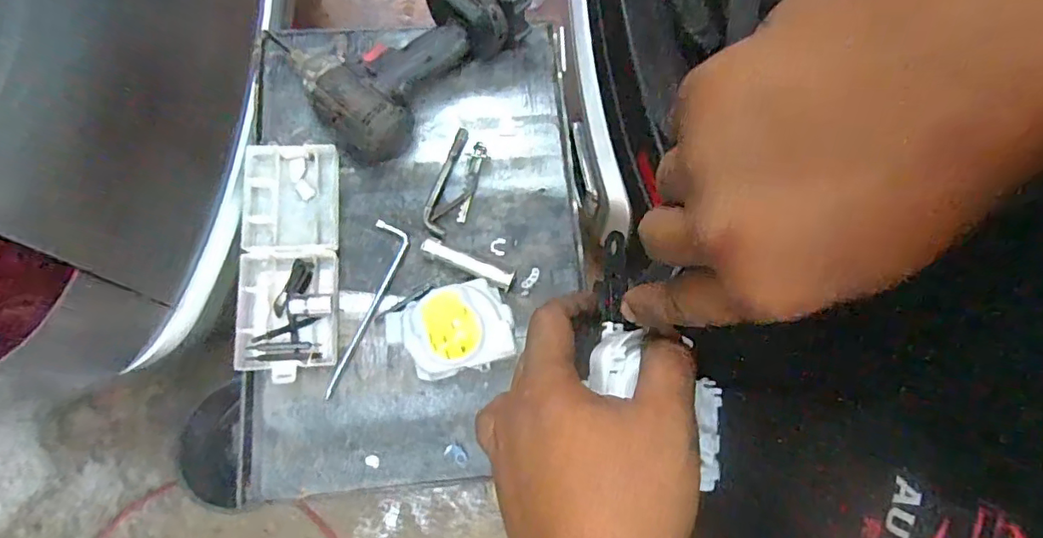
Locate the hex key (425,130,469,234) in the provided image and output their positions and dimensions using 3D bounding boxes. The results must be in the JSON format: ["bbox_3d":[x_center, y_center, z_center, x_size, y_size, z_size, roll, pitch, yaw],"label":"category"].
[{"bbox_3d":[-0.078,-0.092,0.557,0.024,0.009,0.113,12,74,1],"label":"hex key"}]

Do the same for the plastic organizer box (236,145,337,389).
[{"bbox_3d":[-0.224,-0.013,0.526,0.087,0.028,0.226,-5,74,-4],"label":"plastic organizer box"}]

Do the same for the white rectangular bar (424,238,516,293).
[{"bbox_3d":[-0.052,-0.006,0.532,0.094,0.010,0.019,23,74,4],"label":"white rectangular bar"}]

